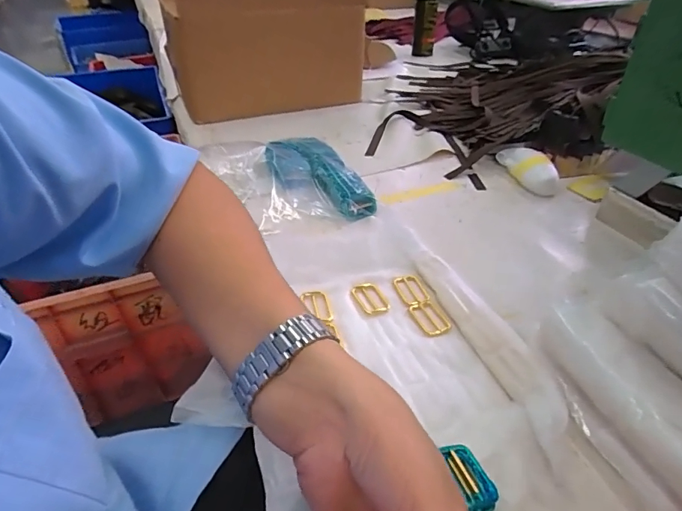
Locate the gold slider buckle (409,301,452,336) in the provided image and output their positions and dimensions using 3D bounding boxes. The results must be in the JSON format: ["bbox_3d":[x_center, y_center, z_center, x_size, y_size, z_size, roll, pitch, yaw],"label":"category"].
[{"bbox_3d":[0.092,0.064,0.456,0.030,0.004,0.049,-15,40,-18],"label":"gold slider buckle"}]

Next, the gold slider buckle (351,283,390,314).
[{"bbox_3d":[0.032,0.047,0.475,0.029,0.007,0.045,-17,41,-20],"label":"gold slider buckle"}]

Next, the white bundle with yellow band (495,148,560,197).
[{"bbox_3d":[0.295,-0.137,0.685,0.051,0.038,0.121,-8,38,-10],"label":"white bundle with yellow band"}]

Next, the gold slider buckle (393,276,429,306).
[{"bbox_3d":[0.079,0.038,0.488,0.029,0.005,0.043,-14,40,-17],"label":"gold slider buckle"}]

